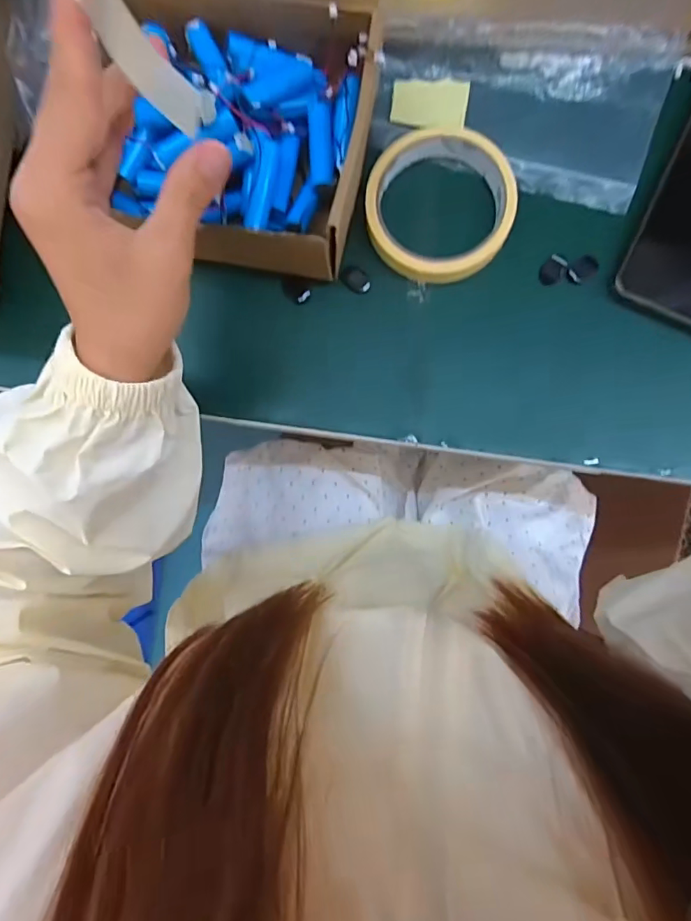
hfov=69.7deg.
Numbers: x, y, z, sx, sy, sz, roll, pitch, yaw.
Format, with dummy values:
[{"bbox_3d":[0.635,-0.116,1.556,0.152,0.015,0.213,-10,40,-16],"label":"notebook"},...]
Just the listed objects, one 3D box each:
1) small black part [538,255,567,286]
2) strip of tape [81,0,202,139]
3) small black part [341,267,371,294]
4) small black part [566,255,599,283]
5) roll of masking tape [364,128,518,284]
[{"bbox_3d":[0.136,-0.123,0.324,0.019,0.004,0.016,-42,87,-2],"label":"small black part"},{"bbox_3d":[-0.079,-0.157,0.195,0.006,0.062,0.018,26,87,25],"label":"strip of tape"},{"bbox_3d":[0.007,-0.118,0.325,0.021,0.004,0.013,42,88,2],"label":"small black part"},{"bbox_3d":[0.153,-0.124,0.318,0.020,0.004,0.015,-29,87,-2],"label":"small black part"},{"bbox_3d":[0.060,-0.161,0.317,0.092,0.018,0.090,0,87,0],"label":"roll of masking tape"}]

